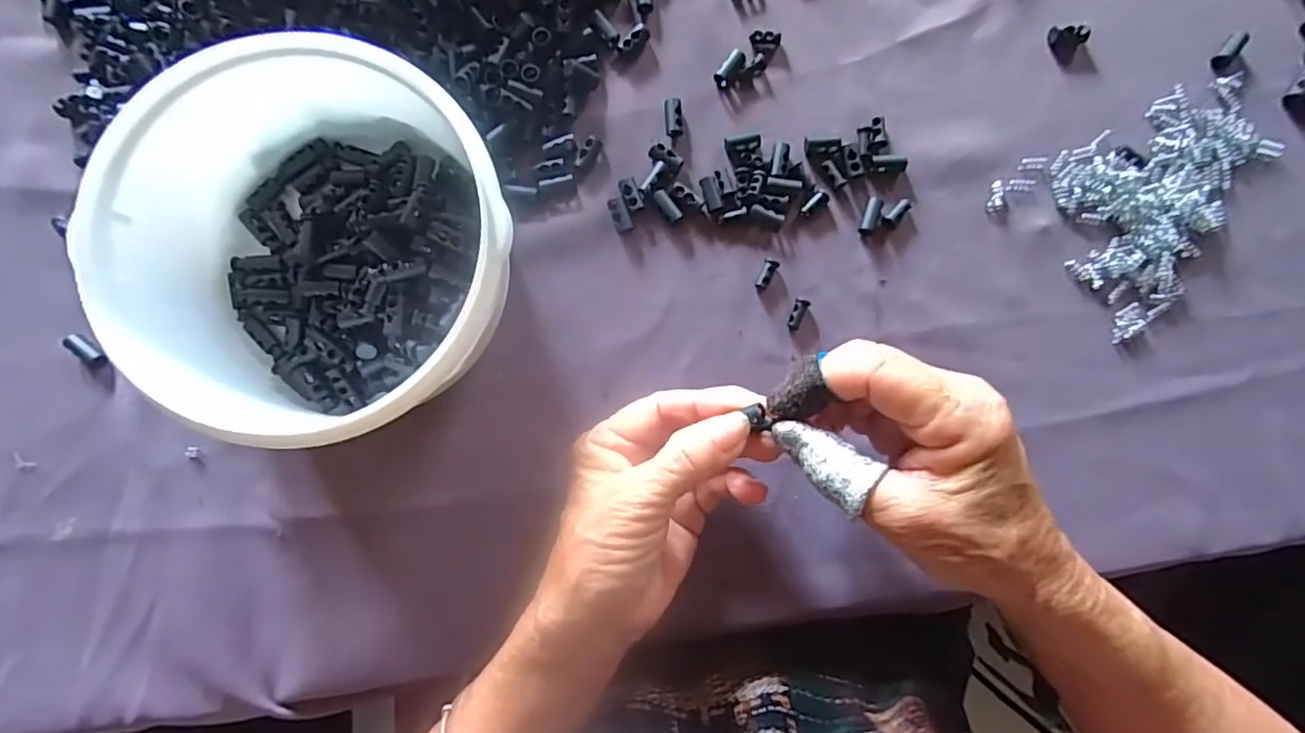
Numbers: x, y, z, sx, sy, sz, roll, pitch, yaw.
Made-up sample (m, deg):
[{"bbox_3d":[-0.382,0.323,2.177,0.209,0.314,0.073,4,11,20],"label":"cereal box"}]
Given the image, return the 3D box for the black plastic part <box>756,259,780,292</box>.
[{"bbox_3d":[0.060,-0.048,0.305,0.007,0.005,0.018,27,87,0],"label":"black plastic part"}]

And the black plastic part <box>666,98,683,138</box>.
[{"bbox_3d":[0.011,-0.133,0.308,0.008,0.006,0.021,-2,87,-2],"label":"black plastic part"}]

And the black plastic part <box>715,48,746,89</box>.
[{"bbox_3d":[0.042,-0.159,0.310,0.009,0.008,0.020,41,87,1],"label":"black plastic part"}]

